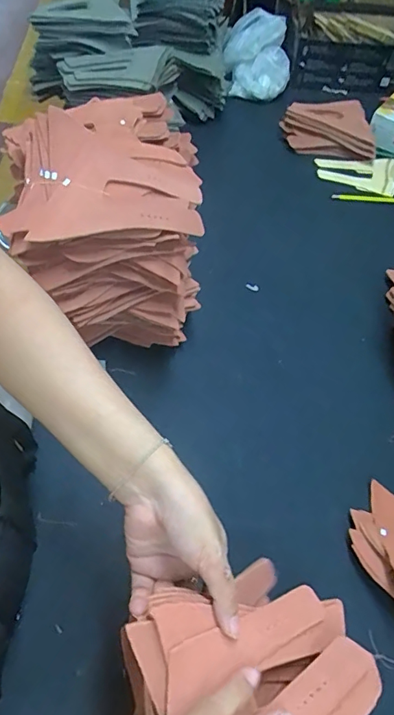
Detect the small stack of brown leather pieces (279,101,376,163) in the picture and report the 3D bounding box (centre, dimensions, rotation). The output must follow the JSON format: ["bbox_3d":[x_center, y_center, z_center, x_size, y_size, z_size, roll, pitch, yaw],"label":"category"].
[{"bbox_3d":[0.282,-0.491,1.013,0.196,0.059,0.134,9,54,4],"label":"small stack of brown leather pieces"}]

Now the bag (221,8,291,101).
[{"bbox_3d":[0.143,-0.708,1.124,0.155,0.143,0.154,4,54,0],"label":"bag"}]

